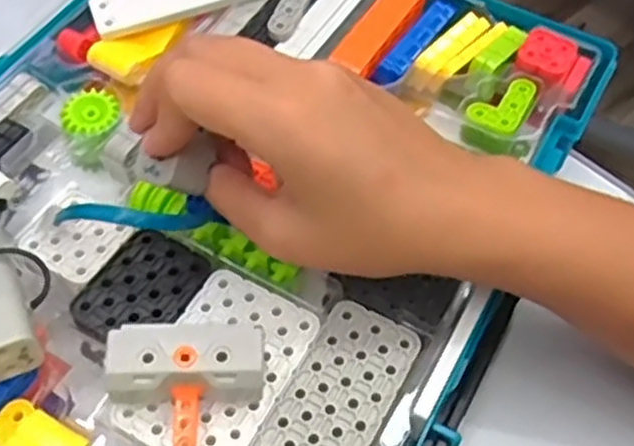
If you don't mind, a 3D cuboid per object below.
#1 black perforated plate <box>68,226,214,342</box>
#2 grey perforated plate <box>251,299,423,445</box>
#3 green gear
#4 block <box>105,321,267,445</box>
[{"bbox_3d":[-0.071,0.026,0.318,0.039,0.004,0.050,28,58,17],"label":"black perforated plate"},{"bbox_3d":[0.002,0.073,0.289,0.037,0.004,0.100,25,57,15],"label":"grey perforated plate"},{"bbox_3d":[-0.106,-0.052,0.372,0.026,0.006,0.025,1,54,-1],"label":"green gear"},{"bbox_3d":[-0.045,0.058,0.281,0.054,0.026,0.038,-4,54,-5],"label":"block"}]

